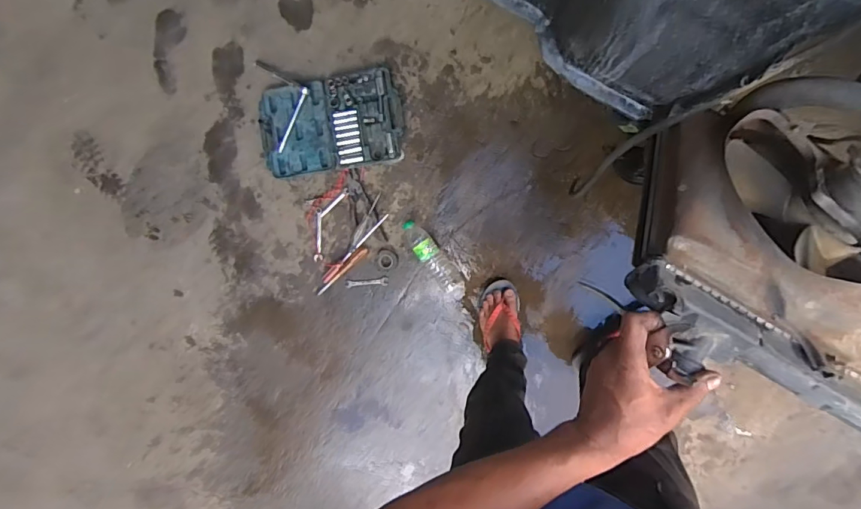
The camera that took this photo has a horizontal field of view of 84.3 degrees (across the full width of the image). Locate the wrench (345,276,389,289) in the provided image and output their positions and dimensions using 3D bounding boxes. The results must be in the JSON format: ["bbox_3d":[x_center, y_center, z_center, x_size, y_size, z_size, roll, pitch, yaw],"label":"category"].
[{"bbox_3d":[-0.182,0.080,1.368,0.125,0.010,0.027,-5,96,6],"label":"wrench"}]

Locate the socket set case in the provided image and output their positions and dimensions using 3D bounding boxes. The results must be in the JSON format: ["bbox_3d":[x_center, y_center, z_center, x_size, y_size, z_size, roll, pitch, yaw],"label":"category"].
[{"bbox_3d":[-0.272,-0.355,1.295,0.389,0.039,0.248,-9,96,6],"label":"socket set case"}]

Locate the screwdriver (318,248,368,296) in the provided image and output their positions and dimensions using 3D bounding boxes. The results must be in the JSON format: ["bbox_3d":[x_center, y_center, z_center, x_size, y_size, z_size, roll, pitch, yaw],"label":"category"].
[{"bbox_3d":[-0.253,0.048,1.357,0.192,0.018,0.019,-41,92,8],"label":"screwdriver"}]

